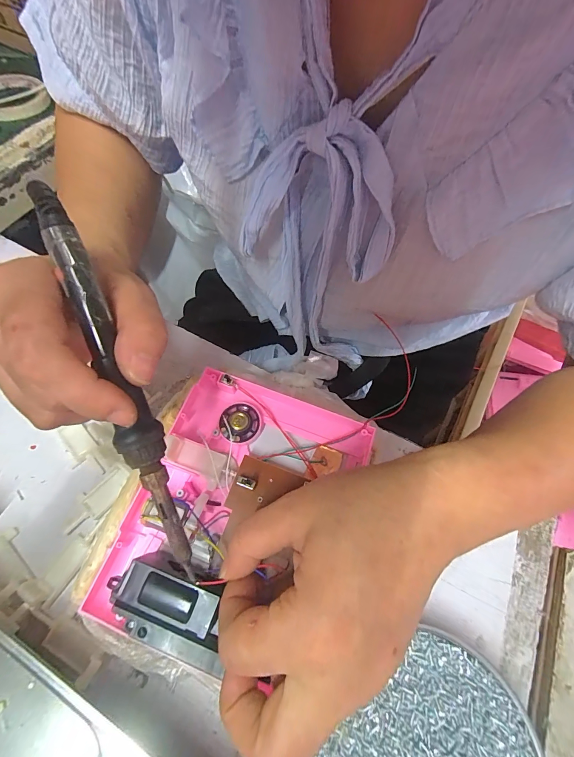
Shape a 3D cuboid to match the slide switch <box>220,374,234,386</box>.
[{"bbox_3d":[-0.043,0.000,0.239,0.011,0.006,0.007,15,64,4],"label":"slide switch"}]

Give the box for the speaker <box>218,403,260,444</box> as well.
[{"bbox_3d":[-0.034,0.030,0.235,0.027,0.012,0.029,2,64,-4],"label":"speaker"}]

